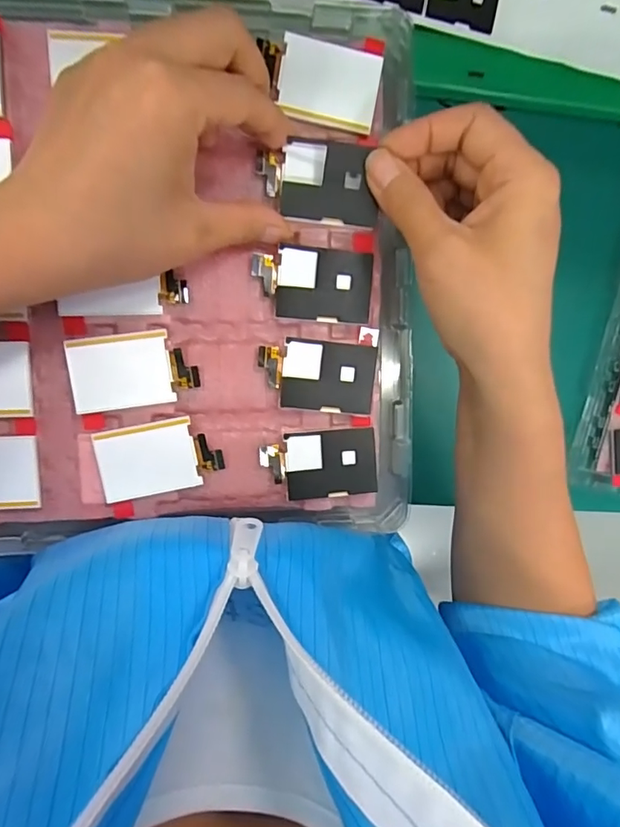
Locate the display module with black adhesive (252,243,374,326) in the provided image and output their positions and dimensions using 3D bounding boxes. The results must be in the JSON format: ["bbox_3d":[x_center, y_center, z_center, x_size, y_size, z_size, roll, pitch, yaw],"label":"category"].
[{"bbox_3d":[0.001,-0.063,0.242,0.057,0.004,0.034,4,96,-7],"label":"display module with black adhesive"}]

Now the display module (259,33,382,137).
[{"bbox_3d":[0.005,-0.155,0.232,0.054,0.004,0.034,9,95,-7],"label":"display module"}]

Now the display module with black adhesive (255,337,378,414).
[{"bbox_3d":[0.004,-0.019,0.248,0.057,0.006,0.034,6,96,-7],"label":"display module with black adhesive"}]

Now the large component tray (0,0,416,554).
[{"bbox_3d":[-0.114,-0.064,0.238,0.332,0.038,0.263,-3,97,-6],"label":"large component tray"}]

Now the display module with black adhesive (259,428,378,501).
[{"bbox_3d":[0.005,0.026,0.253,0.057,0.005,0.034,-4,97,-6],"label":"display module with black adhesive"}]

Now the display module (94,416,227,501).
[{"bbox_3d":[-0.074,0.022,0.244,0.057,0.004,0.034,-11,98,-4],"label":"display module"}]

